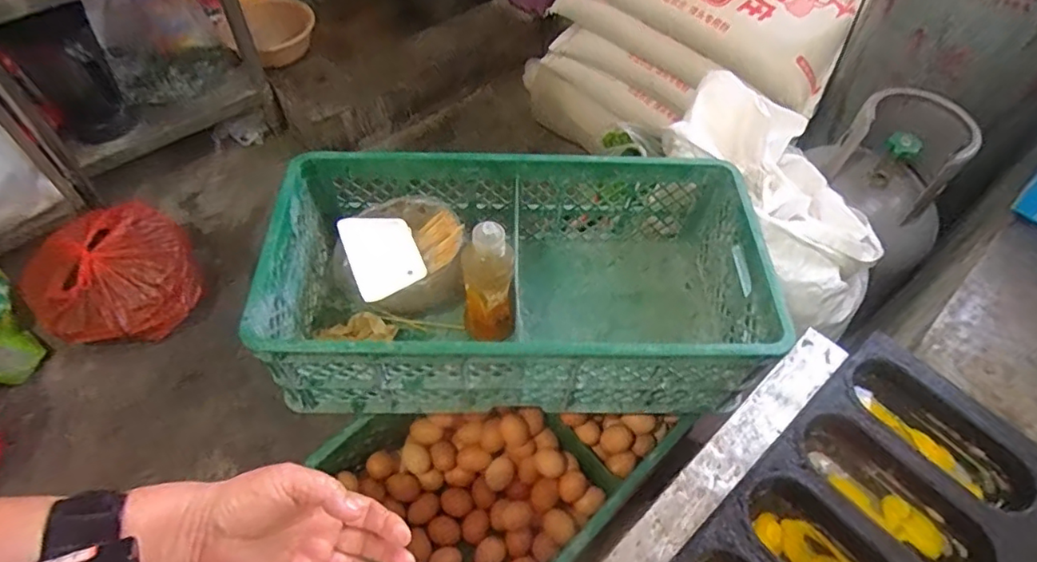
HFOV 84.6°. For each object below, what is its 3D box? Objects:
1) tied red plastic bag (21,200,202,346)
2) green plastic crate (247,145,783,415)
[{"bbox_3d":[-1.000,-0.018,1.405,0.353,0.188,0.313,-16,58,-13],"label":"tied red plastic bag"},{"bbox_3d":[0.000,0.000,0.820,0.642,0.189,0.328,0,56,-3],"label":"green plastic crate"}]

